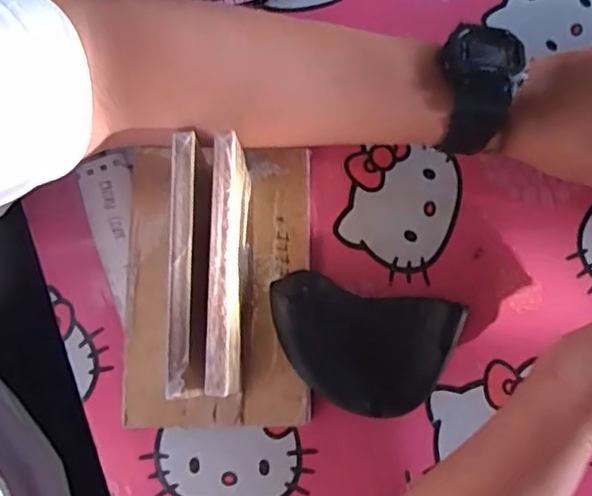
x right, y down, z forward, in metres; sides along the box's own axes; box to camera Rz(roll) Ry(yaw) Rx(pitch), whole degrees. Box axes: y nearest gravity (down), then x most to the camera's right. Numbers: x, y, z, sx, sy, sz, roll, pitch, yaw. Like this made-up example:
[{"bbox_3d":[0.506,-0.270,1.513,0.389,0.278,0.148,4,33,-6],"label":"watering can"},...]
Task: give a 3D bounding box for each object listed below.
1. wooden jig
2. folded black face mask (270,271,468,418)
[{"bbox_3d":[-0.044,0.014,0.323,0.104,0.079,0.156,-2,78,-1],"label":"wooden jig"},{"bbox_3d":[0.035,0.055,0.336,0.100,0.031,0.066,12,78,2],"label":"folded black face mask"}]

